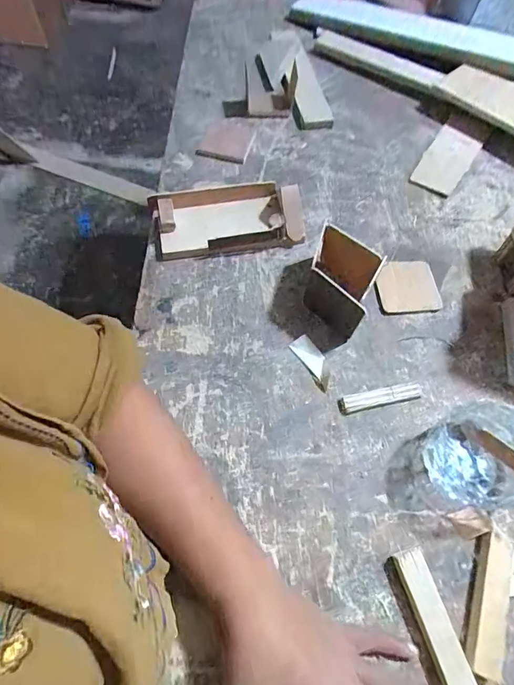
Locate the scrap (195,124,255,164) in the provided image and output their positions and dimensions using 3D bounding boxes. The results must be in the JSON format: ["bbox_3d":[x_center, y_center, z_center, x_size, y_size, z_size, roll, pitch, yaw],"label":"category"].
[{"bbox_3d":[-0.041,-0.278,0.574,0.066,0.015,0.064,12,64,3],"label":"scrap"}]

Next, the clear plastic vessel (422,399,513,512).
[{"bbox_3d":[0.202,0.101,0.369,0.081,0.058,0.091,-15,65,-10],"label":"clear plastic vessel"}]

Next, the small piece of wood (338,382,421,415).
[{"bbox_3d":[0.123,0.055,0.415,0.086,0.005,0.018,-10,64,-8],"label":"small piece of wood"}]

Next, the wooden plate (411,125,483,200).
[{"bbox_3d":[0.265,-0.253,0.582,0.060,0.006,0.130,30,66,12],"label":"wooden plate"}]

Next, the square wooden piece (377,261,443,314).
[{"bbox_3d":[0.169,-0.065,0.471,0.071,0.010,0.066,-4,64,-4],"label":"square wooden piece"}]

